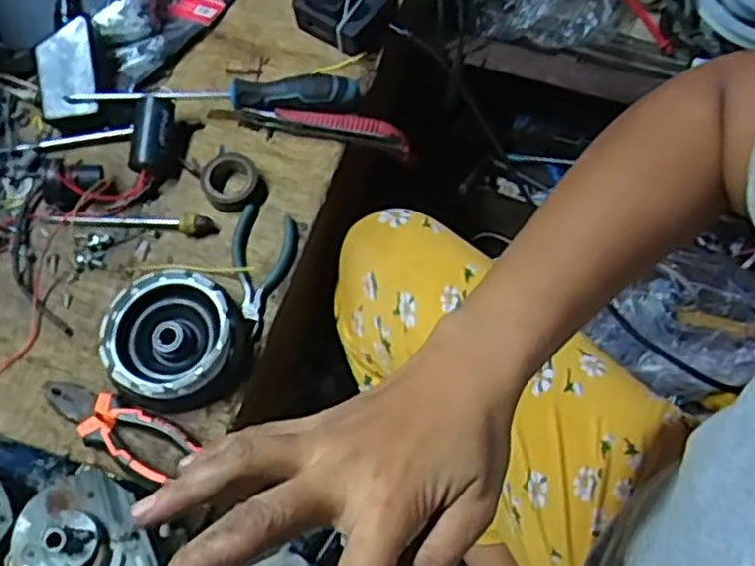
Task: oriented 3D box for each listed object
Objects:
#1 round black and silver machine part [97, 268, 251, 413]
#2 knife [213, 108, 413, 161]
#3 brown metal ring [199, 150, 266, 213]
[{"bbox_3d":[-0.160,0.046,0.597,0.105,0.039,0.102,-1,66,3],"label":"round black and silver machine part"},{"bbox_3d":[-0.061,-0.142,0.676,0.178,0.028,0.019,12,67,8],"label":"knife"},{"bbox_3d":[-0.129,-0.089,0.661,0.051,0.024,0.059,-36,69,-12],"label":"brown metal ring"}]

